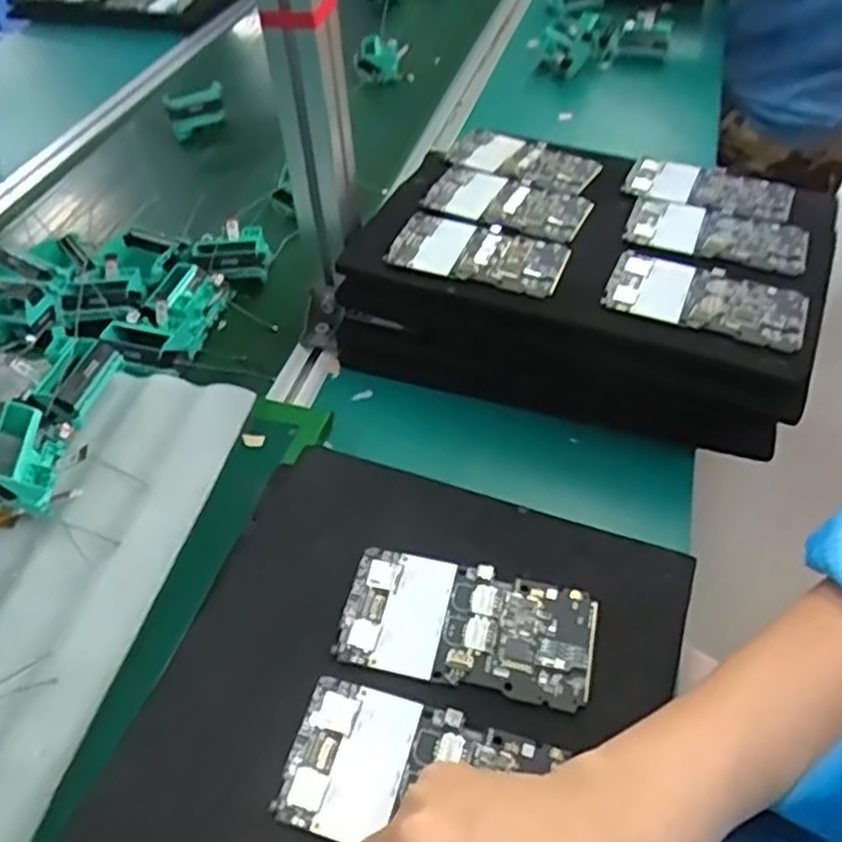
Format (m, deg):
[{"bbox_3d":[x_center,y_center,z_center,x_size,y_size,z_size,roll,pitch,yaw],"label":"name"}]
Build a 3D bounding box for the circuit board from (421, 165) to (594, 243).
[{"bbox_3d":[0.072,-0.184,0.619,0.129,0.010,0.064,21,51,20],"label":"circuit board"}]

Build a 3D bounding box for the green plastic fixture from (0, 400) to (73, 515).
[{"bbox_3d":[-0.276,0.026,0.510,0.050,0.049,0.069,-2,47,0],"label":"green plastic fixture"}]

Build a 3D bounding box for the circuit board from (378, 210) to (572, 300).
[{"bbox_3d":[0.046,-0.131,0.575,0.131,0.010,0.068,15,55,15],"label":"circuit board"}]

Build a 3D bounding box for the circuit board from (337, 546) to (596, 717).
[{"bbox_3d":[0.025,0.109,0.399,0.132,0.005,0.067,9,48,11],"label":"circuit board"}]

